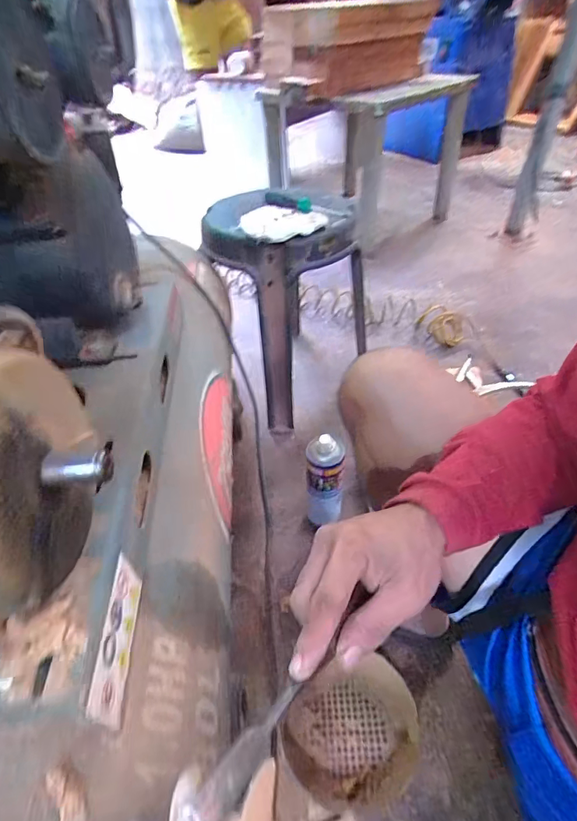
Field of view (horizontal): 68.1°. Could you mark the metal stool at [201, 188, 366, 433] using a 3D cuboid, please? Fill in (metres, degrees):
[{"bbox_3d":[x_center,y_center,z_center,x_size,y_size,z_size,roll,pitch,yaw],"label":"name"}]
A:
[{"bbox_3d":[-0.013,-0.217,0.964,0.277,0.442,0.281,-12,45,-8],"label":"metal stool"}]

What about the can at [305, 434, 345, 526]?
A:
[{"bbox_3d":[0.063,0.125,0.742,0.061,0.187,0.051,6,45,9],"label":"can"}]

